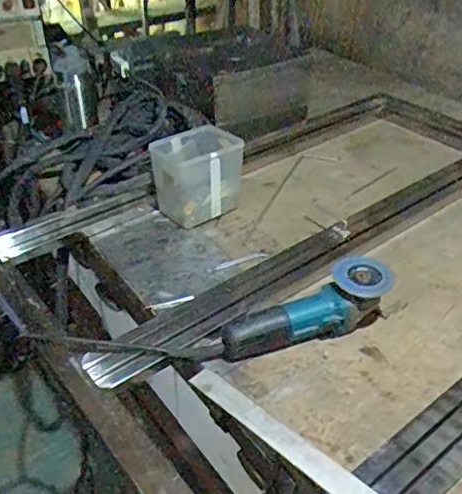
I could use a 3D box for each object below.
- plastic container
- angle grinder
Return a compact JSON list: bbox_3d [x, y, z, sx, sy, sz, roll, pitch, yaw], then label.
[{"bbox_3d":[-0.072,-0.150,1.185,0.169,0.159,0.133,-24,43,-30],"label":"plastic container"},{"bbox_3d":[0.118,0.097,0.902,0.284,0.092,0.082,-13,39,-15],"label":"angle grinder"}]

